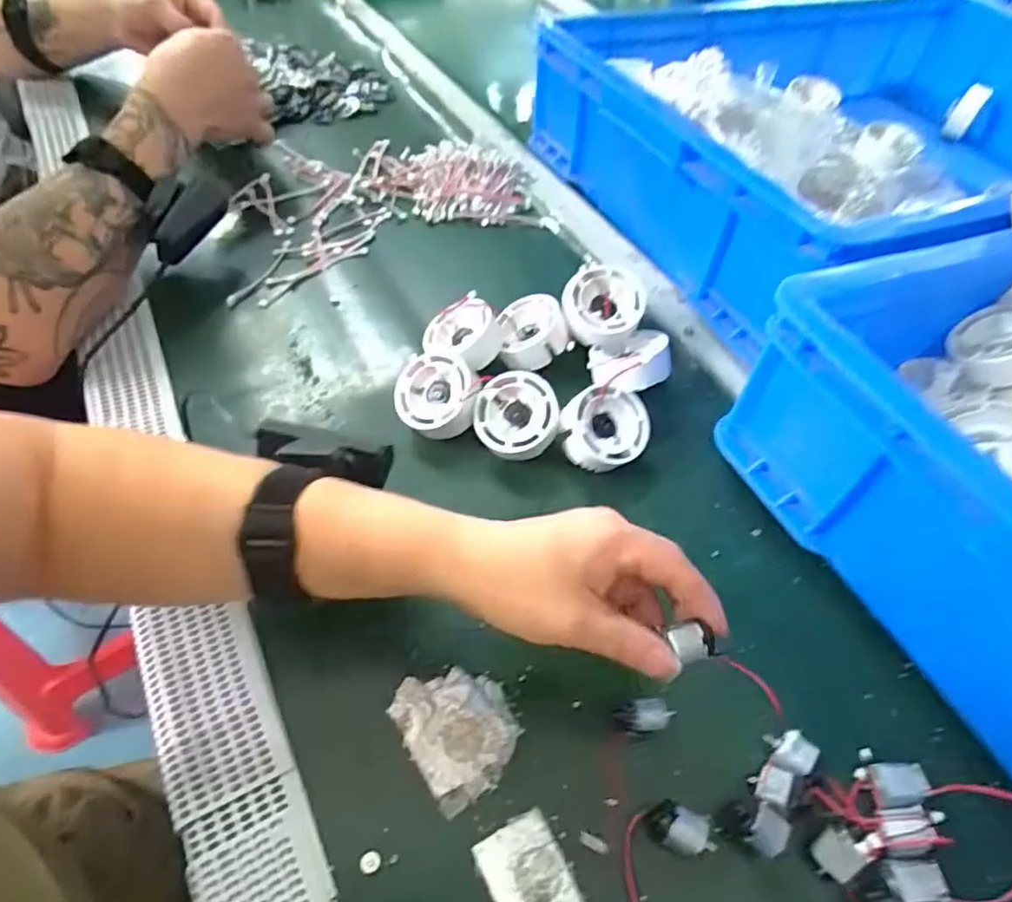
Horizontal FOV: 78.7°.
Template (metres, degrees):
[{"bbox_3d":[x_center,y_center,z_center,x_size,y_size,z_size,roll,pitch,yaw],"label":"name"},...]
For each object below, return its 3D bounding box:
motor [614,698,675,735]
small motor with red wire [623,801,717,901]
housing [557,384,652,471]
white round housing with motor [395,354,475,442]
[{"bbox_3d":[0.072,0.137,0.318,0.030,0.016,0.015,-8,54,-11],"label":"motor"},{"bbox_3d":[0.070,0.184,0.284,0.048,0.018,0.030,-28,60,-24],"label":"small motor with red wire"},{"bbox_3d":[0.066,-0.014,0.410,0.056,0.025,0.049,-4,76,-14],"label":"housing"},{"bbox_3d":[-0.049,-0.039,0.427,0.053,0.041,0.057,1,55,-2],"label":"white round housing with motor"}]

